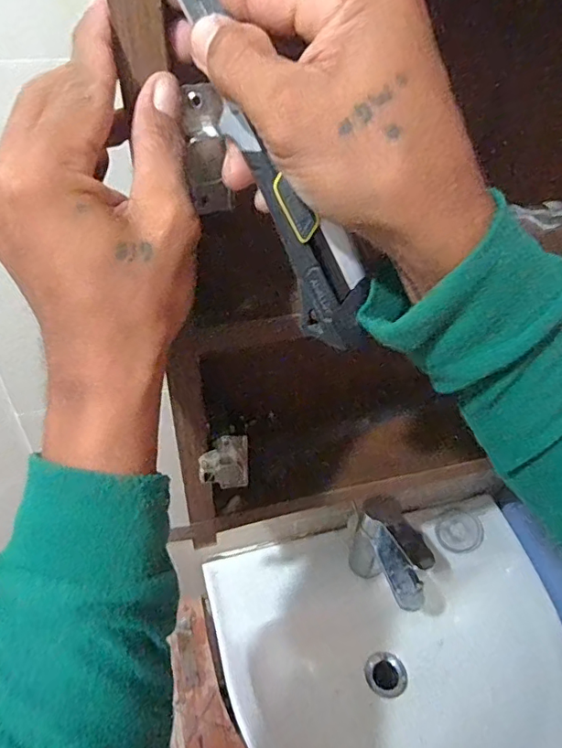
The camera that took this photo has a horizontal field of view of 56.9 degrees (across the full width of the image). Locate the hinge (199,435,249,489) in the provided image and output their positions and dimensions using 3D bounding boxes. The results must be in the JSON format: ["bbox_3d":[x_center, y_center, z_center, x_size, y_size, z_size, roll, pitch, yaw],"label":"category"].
[{"bbox_3d":[-0.045,0.071,0.410,0.037,0.045,0.018,-5,41,-7],"label":"hinge"}]

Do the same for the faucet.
[{"bbox_3d":[0.140,0.236,0.672,0.041,0.143,0.138,-18,44,-21],"label":"faucet"}]

